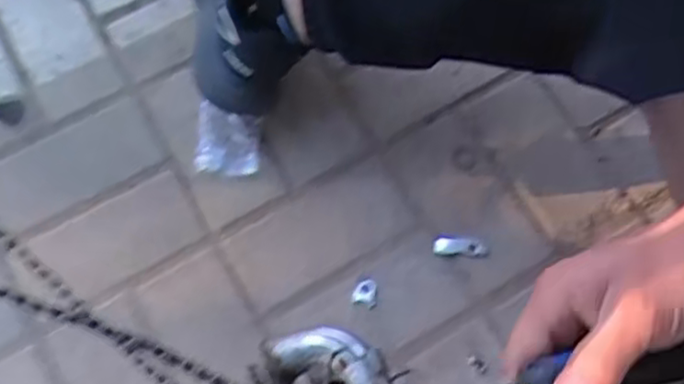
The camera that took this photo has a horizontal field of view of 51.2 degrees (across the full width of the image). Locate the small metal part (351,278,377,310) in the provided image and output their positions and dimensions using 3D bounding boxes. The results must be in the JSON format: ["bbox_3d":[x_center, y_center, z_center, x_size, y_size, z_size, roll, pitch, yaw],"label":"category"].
[{"bbox_3d":[0.024,0.102,0.721,0.025,0.004,0.028,12,71,4],"label":"small metal part"}]

